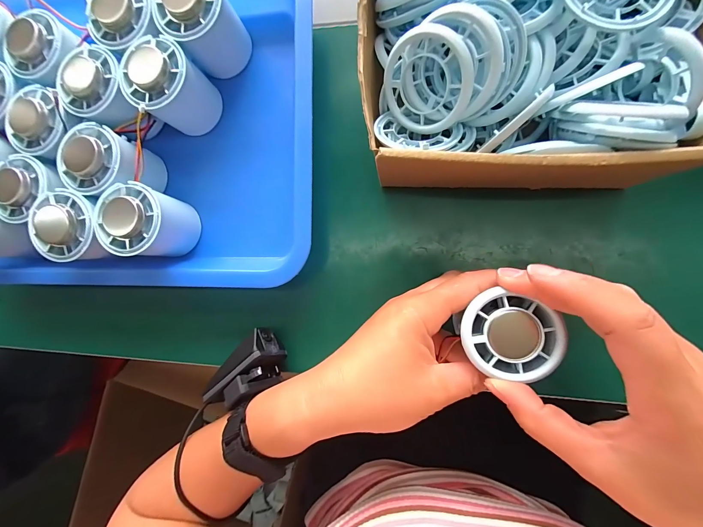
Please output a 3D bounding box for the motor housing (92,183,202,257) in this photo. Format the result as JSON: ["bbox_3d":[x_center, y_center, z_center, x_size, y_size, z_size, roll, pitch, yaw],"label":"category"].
[{"bbox_3d":[-0.162,-0.032,0.243,0.052,0.058,0.051,0,88,9],"label":"motor housing"}]

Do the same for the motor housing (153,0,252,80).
[{"bbox_3d":[-0.117,-0.190,0.241,0.051,0.061,0.048,0,88,9],"label":"motor housing"}]

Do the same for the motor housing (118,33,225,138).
[{"bbox_3d":[-0.145,-0.142,0.246,0.054,0.062,0.051,0,88,9],"label":"motor housing"}]

